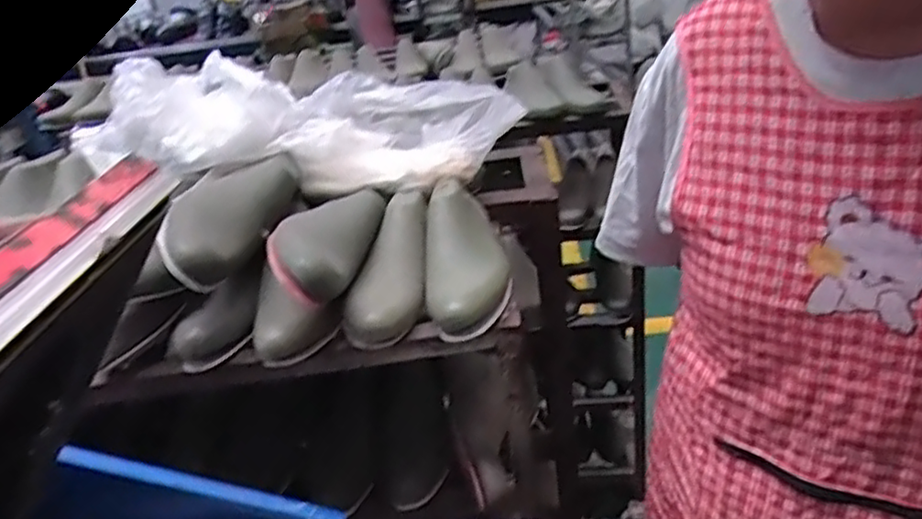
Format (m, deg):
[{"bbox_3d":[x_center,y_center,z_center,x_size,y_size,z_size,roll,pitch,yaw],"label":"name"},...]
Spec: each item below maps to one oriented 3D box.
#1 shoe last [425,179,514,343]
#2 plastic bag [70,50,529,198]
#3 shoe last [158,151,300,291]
[{"bbox_3d":[0.007,-0.009,0.765,0.088,0.079,0.235,-5,29,5],"label":"shoe last"},{"bbox_3d":[-0.200,-0.176,0.879,0.547,0.145,0.201,-1,26,-15],"label":"plastic bag"},{"bbox_3d":[-0.240,-0.059,0.729,0.059,0.082,0.225,-1,29,13],"label":"shoe last"}]

